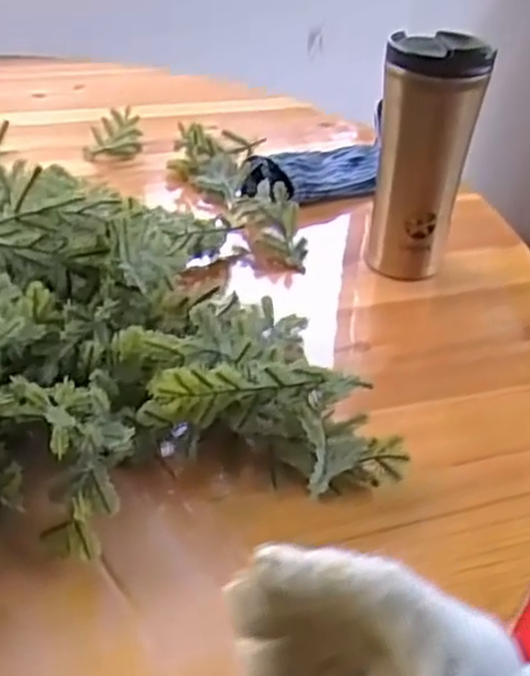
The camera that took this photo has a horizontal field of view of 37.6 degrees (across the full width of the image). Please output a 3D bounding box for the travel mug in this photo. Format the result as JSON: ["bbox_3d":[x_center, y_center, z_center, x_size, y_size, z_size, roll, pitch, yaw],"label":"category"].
[{"bbox_3d":[0.128,-0.149,0.645,0.077,0.184,0.072,8,35,5],"label":"travel mug"}]

